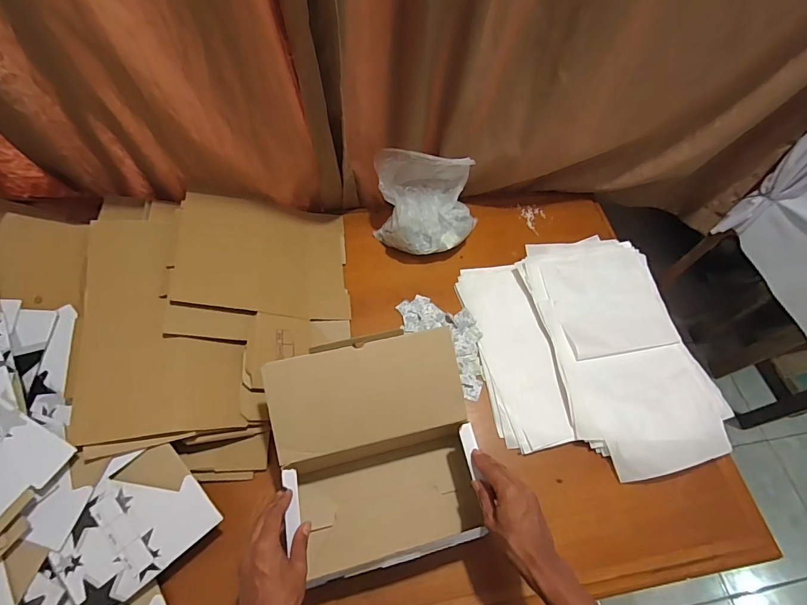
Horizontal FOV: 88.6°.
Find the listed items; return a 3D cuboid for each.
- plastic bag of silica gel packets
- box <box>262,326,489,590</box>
[{"bbox_3d":[0.049,-0.196,0.841,0.214,0.166,0.155,2,61,-3],"label":"plastic bag of silica gel packets"},{"bbox_3d":[-0.036,0.227,0.621,0.273,0.153,0.309,-11,62,-10],"label":"box"}]

